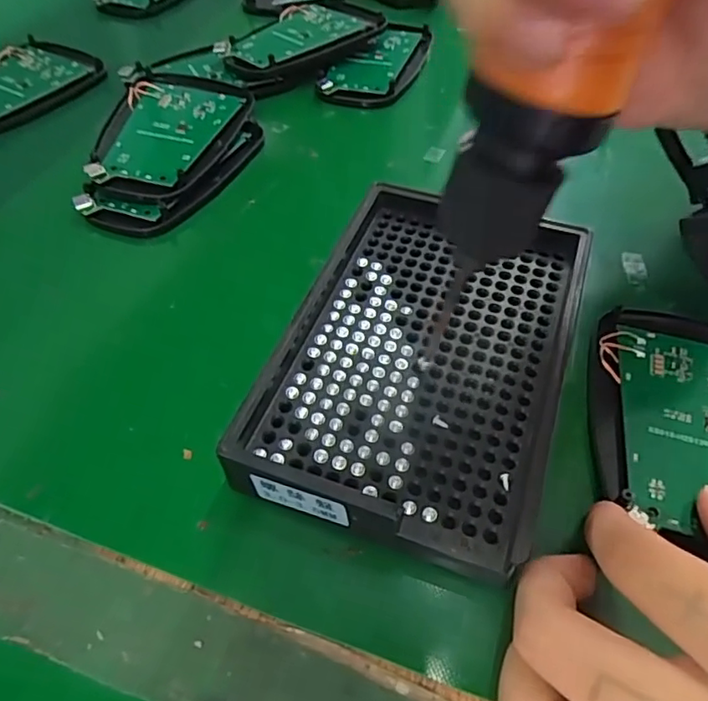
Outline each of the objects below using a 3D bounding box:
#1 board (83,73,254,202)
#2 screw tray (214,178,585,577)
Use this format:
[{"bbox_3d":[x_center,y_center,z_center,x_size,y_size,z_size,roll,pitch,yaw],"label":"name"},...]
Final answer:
[{"bbox_3d":[-0.095,-0.107,0.287,0.062,0.016,0.091,11,54,5],"label":"board"},{"bbox_3d":[0.025,0.000,0.203,0.090,0.026,0.140,17,54,13],"label":"screw tray"}]

